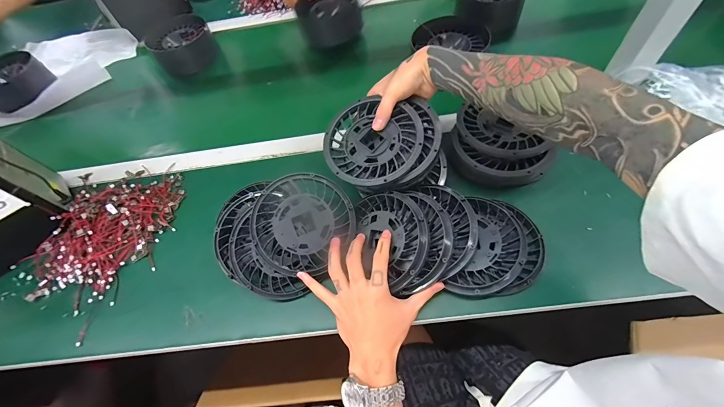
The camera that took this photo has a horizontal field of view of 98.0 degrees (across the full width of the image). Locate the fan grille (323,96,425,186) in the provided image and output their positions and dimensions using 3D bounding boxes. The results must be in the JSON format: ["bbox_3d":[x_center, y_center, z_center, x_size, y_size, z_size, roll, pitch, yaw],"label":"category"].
[{"bbox_3d":[0.014,-0.083,0.429,0.132,0.017,0.124,-5,70,13],"label":"fan grille"}]

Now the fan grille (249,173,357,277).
[{"bbox_3d":[-0.076,0.026,0.418,0.129,0.017,0.124,0,86,-5],"label":"fan grille"}]

